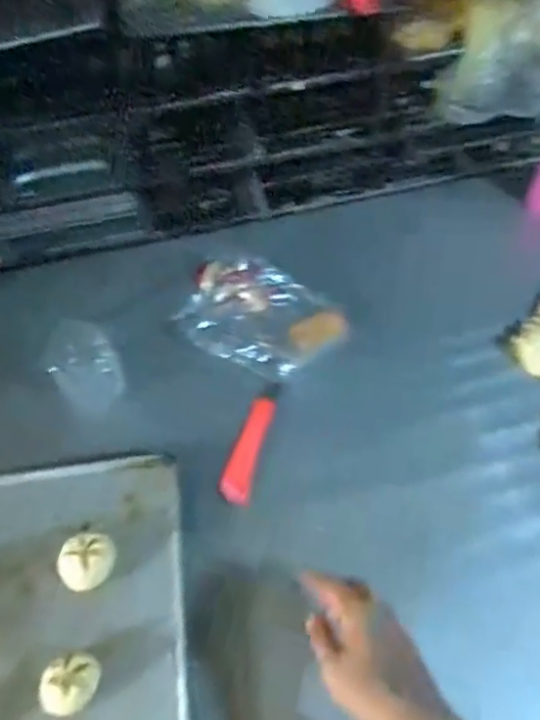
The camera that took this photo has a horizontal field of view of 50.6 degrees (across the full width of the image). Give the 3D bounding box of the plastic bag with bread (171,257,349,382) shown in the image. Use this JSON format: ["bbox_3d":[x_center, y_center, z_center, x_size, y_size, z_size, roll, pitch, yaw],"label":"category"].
[{"bbox_3d":[-0.017,-0.063,0.803,0.221,0.049,0.171,33,65,20],"label":"plastic bag with bread"}]

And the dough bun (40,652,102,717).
[{"bbox_3d":[-0.189,0.311,0.550,0.046,0.060,0.051,13,59,10],"label":"dough bun"}]

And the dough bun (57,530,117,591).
[{"bbox_3d":[-0.192,0.211,0.602,0.050,0.066,0.062,26,62,17],"label":"dough bun"}]

